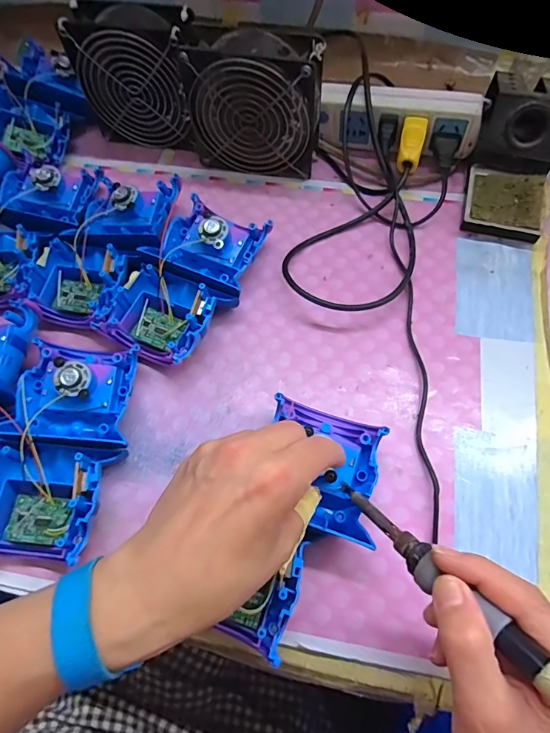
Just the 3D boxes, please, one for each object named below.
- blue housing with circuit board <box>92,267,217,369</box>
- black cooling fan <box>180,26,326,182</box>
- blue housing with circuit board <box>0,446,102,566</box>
[{"bbox_3d":[-0.093,-0.042,0.376,0.084,0.036,0.078,27,69,14],"label":"blue housing with circuit board"},{"bbox_3d":[-0.019,-0.246,0.428,0.121,0.116,0.048,12,66,8],"label":"black cooling fan"},{"bbox_3d":[-0.162,0.094,0.312,0.085,0.038,0.072,3,65,4],"label":"blue housing with circuit board"}]

